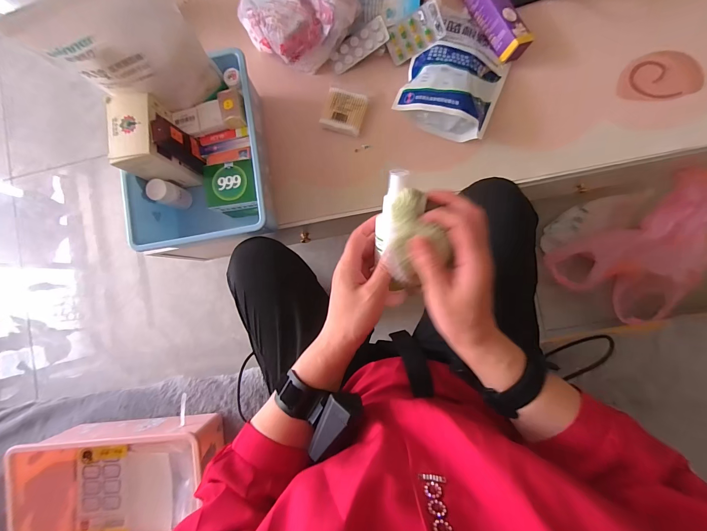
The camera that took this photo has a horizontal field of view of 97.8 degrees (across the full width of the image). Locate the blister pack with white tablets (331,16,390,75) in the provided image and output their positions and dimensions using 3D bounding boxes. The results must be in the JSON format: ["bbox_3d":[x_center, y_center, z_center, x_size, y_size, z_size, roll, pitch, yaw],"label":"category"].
[{"bbox_3d":[0.009,-0.411,0.579,0.113,0.008,0.044,-22,101,22],"label":"blister pack with white tablets"}]

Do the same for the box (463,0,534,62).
[{"bbox_3d":[0.249,-0.454,0.547,0.052,0.038,0.176,-29,85,4],"label":"box"}]

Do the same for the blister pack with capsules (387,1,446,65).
[{"bbox_3d":[0.109,-0.412,0.551,0.097,0.006,0.055,-18,127,29],"label":"blister pack with capsules"}]

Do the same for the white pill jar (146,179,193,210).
[{"bbox_3d":[-0.341,-0.132,0.578,0.045,0.082,0.039,16,89,6],"label":"white pill jar"}]

